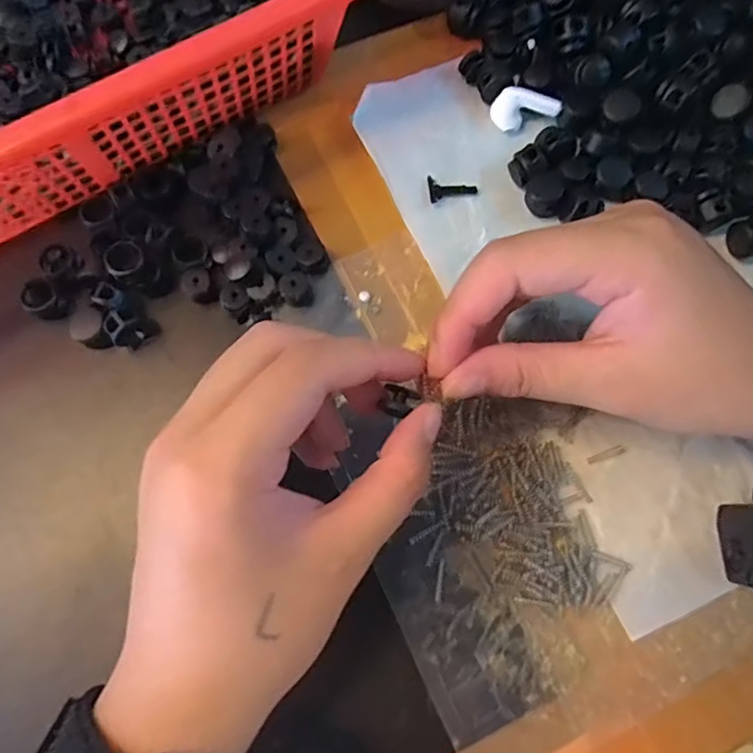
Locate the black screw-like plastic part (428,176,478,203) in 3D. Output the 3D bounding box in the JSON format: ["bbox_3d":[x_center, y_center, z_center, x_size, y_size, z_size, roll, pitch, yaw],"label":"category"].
[{"bbox_3d":[0.036,-0.090,0.269,0.023,0.004,0.013,-5,74,-1],"label":"black screw-like plastic part"}]

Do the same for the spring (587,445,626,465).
[{"bbox_3d":[0.096,0.032,0.235,0.017,0.004,0.004,-19,74,-5],"label":"spring"}]

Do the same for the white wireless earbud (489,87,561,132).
[{"bbox_3d":[0.071,-0.130,0.274,0.030,0.013,0.014,-8,74,-1],"label":"white wireless earbud"}]

